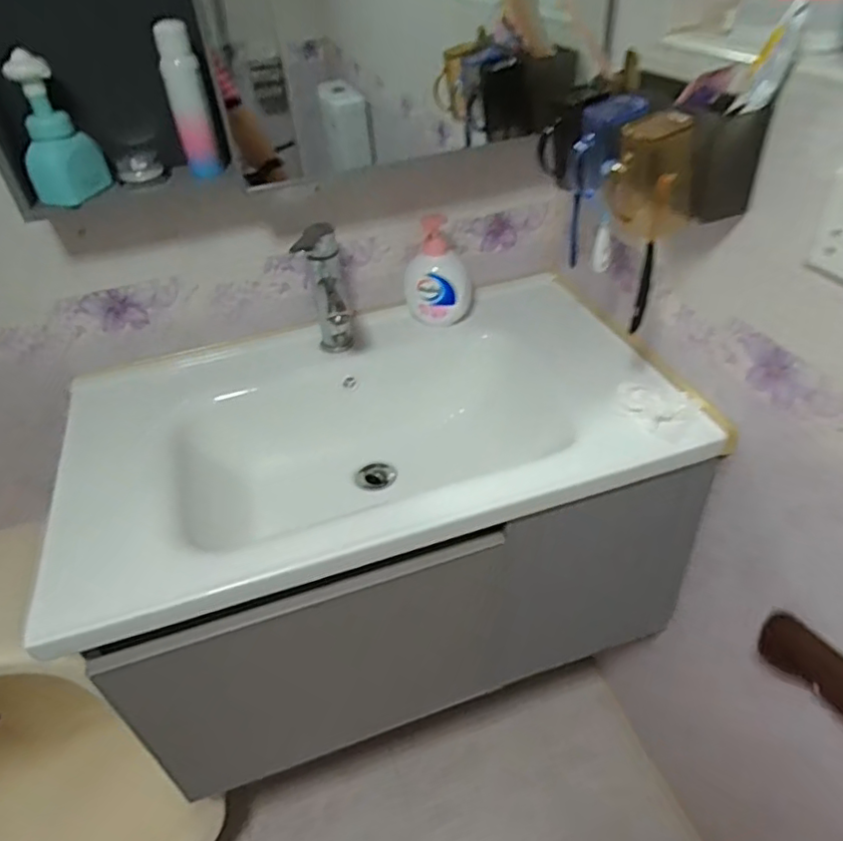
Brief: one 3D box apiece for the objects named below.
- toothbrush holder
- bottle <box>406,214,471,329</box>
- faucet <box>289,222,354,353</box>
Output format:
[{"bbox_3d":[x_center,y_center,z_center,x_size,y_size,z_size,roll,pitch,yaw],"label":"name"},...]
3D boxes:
[{"bbox_3d":[0.246,-0.300,0.698,0.157,0.109,0.205,-14,39,-10],"label":"toothbrush holder"},{"bbox_3d":[0.022,-0.222,0.957,0.099,0.160,0.051,5,40,13],"label":"bottle"},{"bbox_3d":[-0.135,-0.168,0.891,0.057,0.191,0.144,-10,39,-5],"label":"faucet"}]

